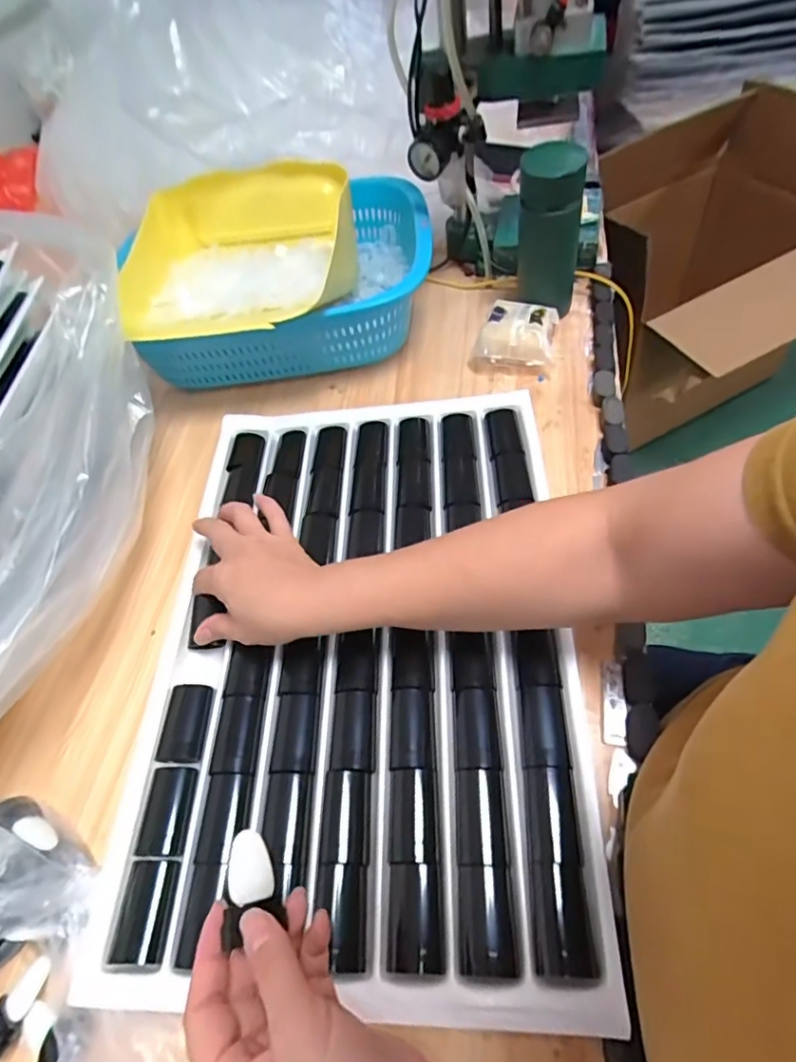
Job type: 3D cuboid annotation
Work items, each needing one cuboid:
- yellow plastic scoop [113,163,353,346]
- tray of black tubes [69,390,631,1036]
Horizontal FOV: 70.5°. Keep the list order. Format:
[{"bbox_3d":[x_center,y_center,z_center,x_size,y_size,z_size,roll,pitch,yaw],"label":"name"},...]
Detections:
[{"bbox_3d":[-0.188,-0.336,0.667,0.276,0.087,0.216,-12,55,2],"label":"yellow plastic scoop"},{"bbox_3d":[-0.033,0.077,0.473,0.338,0.050,0.500,-1,56,0],"label":"tray of black tubes"}]

